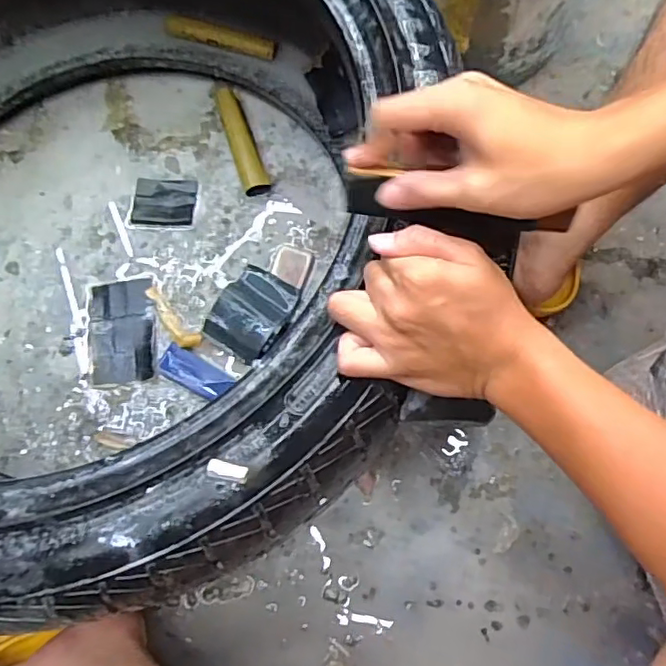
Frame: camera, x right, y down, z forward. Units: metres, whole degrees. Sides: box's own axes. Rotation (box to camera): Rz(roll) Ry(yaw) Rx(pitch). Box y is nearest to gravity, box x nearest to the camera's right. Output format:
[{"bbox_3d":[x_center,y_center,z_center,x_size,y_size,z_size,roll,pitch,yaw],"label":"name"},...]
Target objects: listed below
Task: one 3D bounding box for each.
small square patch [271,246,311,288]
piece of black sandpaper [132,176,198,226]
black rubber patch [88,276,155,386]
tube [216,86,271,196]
[{"bbox_3d":[-0.047,-0.076,0.647,0.037,0.012,0.045,18,74,6],"label":"small square patch"},{"bbox_3d":[-0.199,-0.154,0.679,0.073,0.005,0.059,4,78,2],"label":"piece of black sandpaper"},{"bbox_3d":[-0.233,-0.003,0.631,0.072,0.009,0.119,-7,73,-1],"label":"black rubber patch"},{"bbox_3d":[-0.112,-0.233,0.689,0.030,0.025,0.149,-20,74,-5],"label":"tube"}]

